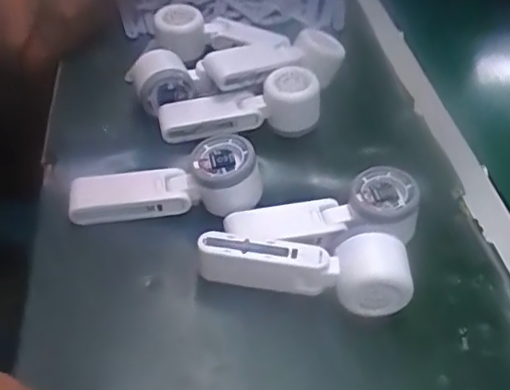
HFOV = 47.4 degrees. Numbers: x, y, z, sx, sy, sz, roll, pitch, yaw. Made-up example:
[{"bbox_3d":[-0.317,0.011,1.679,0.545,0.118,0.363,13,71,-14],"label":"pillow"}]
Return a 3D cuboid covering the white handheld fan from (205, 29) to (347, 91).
[{"bbox_3d":[0.028,-0.139,0.619,0.165,0.051,0.049,-16,50,-23],"label":"white handheld fan"}]

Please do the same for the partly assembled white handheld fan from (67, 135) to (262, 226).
[{"bbox_3d":[-0.078,-0.007,0.514,0.162,0.047,0.044,-11,46,3],"label":"partly assembled white handheld fan"}]

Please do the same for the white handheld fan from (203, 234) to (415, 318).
[{"bbox_3d":[0.037,0.061,0.465,0.167,0.044,0.056,4,45,-2],"label":"white handheld fan"}]

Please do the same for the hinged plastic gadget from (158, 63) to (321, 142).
[{"bbox_3d":[-0.016,-0.087,0.593,0.160,0.071,0.045,-11,47,-16],"label":"hinged plastic gadget"}]

